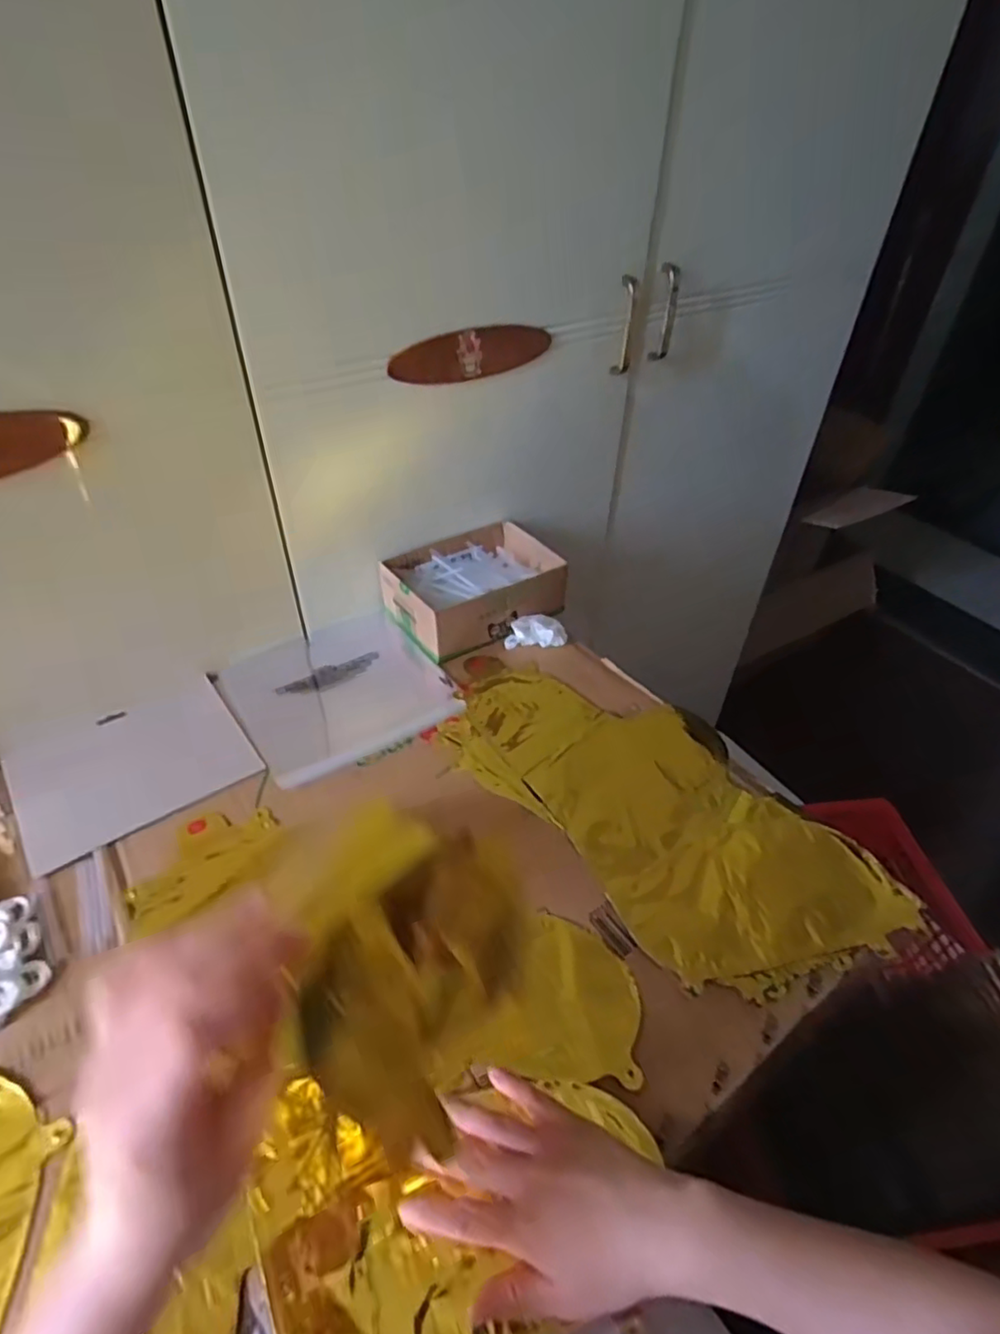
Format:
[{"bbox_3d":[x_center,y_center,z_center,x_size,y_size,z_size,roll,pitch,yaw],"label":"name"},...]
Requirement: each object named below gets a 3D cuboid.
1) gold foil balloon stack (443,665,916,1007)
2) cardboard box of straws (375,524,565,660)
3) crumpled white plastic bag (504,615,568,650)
[{"bbox_3d":[0.134,0.116,0.588,0.200,0.014,0.393,-29,51,-29],"label":"gold foil balloon stack"},{"bbox_3d":[-0.030,-0.097,0.776,0.195,0.058,0.144,-23,48,-25],"label":"cardboard box of straws"},{"bbox_3d":[0.040,-0.041,0.751,0.068,0.024,0.036,-1,43,-4],"label":"crumpled white plastic bag"}]

